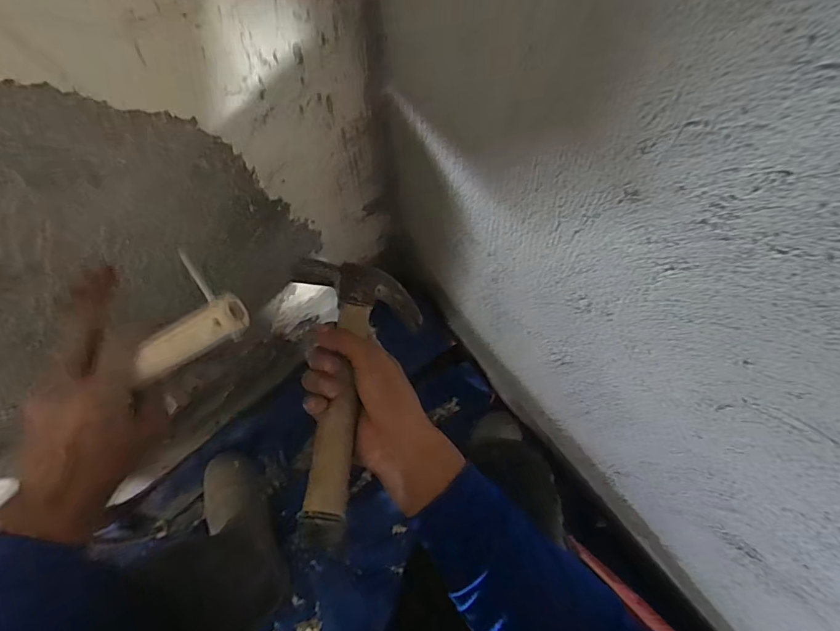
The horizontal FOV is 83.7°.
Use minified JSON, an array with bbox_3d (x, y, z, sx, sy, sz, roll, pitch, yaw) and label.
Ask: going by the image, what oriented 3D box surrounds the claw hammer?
[{"bbox_3d":[-0.064,0.056,0.397,0.117,0.039,0.247,1,55,2],"label":"claw hammer"}]

